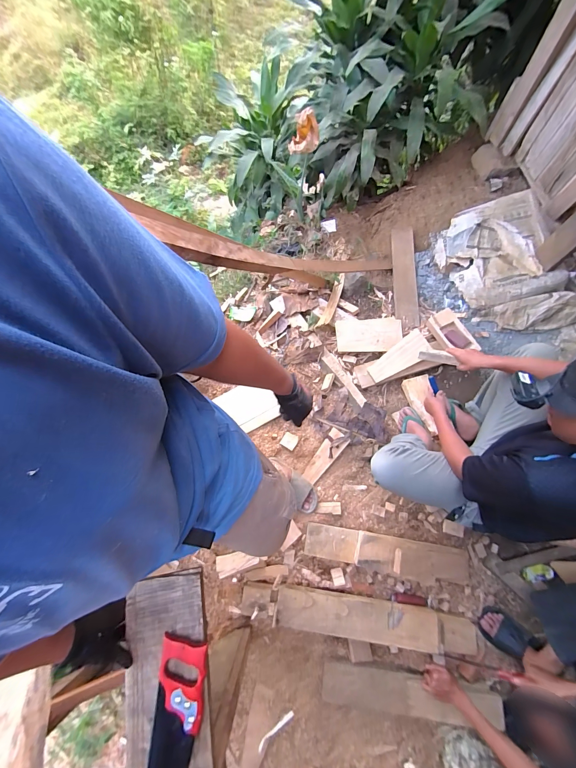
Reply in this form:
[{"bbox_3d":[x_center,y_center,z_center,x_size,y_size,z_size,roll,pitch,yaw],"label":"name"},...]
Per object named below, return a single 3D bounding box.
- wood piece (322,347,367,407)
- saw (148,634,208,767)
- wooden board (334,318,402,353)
[{"bbox_3d":[0.274,-0.041,1.480,0.057,0.016,0.384,-26,58,-10],"label":"wood piece"},{"bbox_3d":[-0.211,0.721,0.502,0.091,0.031,0.457,3,70,0],"label":"saw"},{"bbox_3d":[0.423,-0.261,1.535,0.327,0.033,0.191,0,70,16],"label":"wooden board"}]

